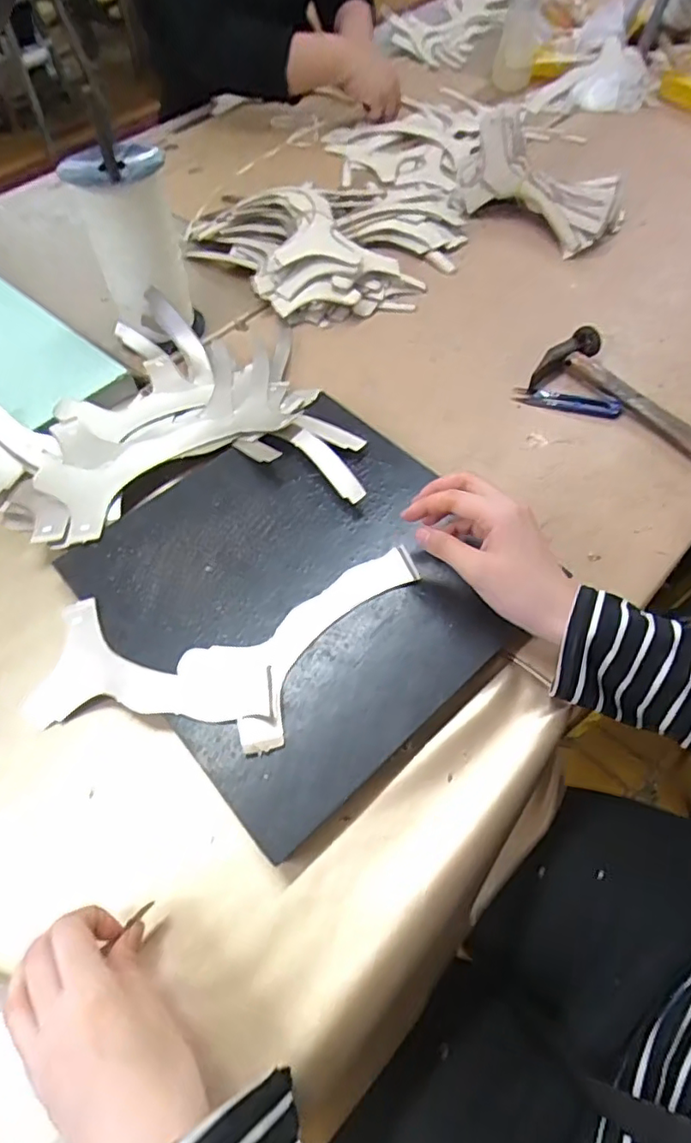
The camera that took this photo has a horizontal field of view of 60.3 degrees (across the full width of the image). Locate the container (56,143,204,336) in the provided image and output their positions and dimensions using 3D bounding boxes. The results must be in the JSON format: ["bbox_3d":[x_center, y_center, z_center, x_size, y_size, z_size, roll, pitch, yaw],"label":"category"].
[{"bbox_3d":[-0.217,-0.338,0.627,0.088,0.172,0.088,-1,57,2],"label":"container"}]

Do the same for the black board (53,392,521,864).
[{"bbox_3d":[-0.034,0.000,0.480,0.290,0.018,0.305,-37,64,-20],"label":"black board"}]

